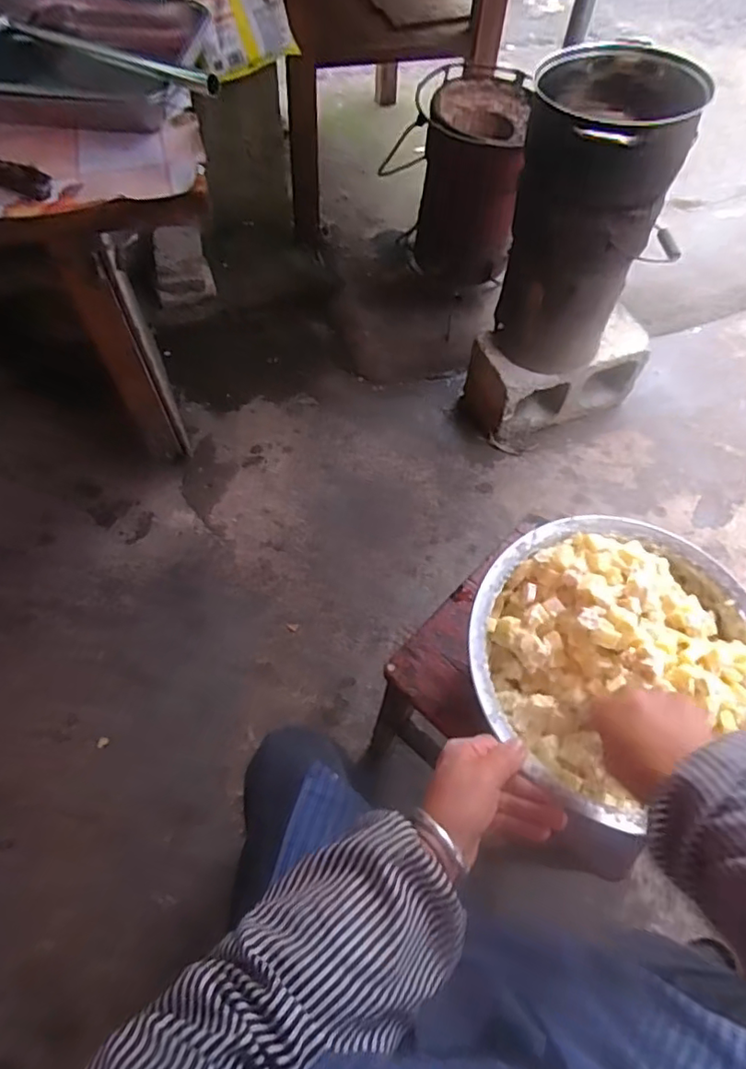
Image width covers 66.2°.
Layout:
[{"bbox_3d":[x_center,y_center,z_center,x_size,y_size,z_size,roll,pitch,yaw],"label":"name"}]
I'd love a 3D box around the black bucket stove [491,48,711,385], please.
[{"bbox_3d":[0.377,-0.574,1.107,0.261,0.497,0.264,-3,62,-6],"label":"black bucket stove"}]

